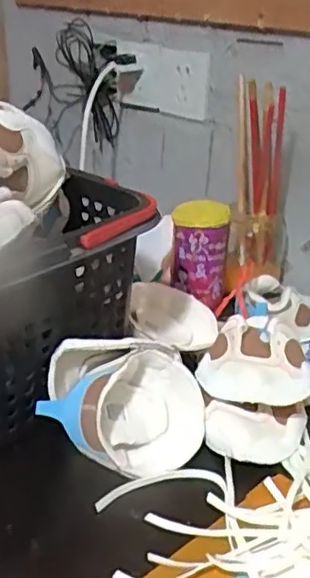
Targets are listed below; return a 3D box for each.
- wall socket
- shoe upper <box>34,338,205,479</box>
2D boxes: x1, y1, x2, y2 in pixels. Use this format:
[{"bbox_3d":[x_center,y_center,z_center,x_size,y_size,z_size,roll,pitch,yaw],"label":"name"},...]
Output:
[{"bbox_3d":[0.005,-0.290,0.891,0.165,0.084,0.031,21,32,33],"label":"wall socket"},{"bbox_3d":[-0.027,0.096,0.527,0.134,0.082,0.091,4,26,2],"label":"shoe upper"}]

